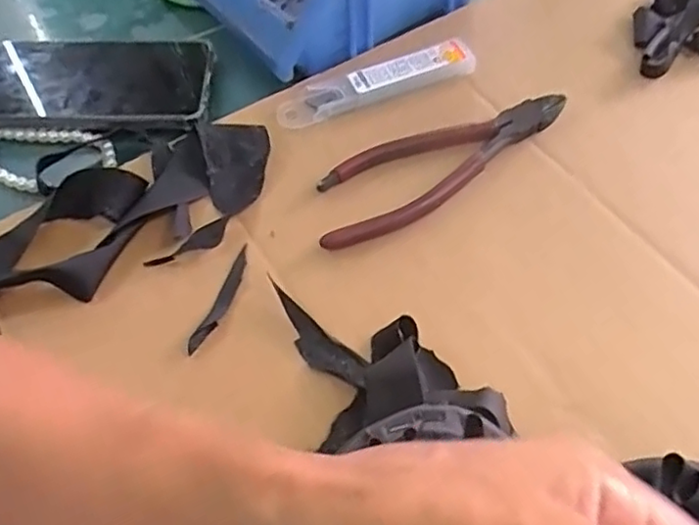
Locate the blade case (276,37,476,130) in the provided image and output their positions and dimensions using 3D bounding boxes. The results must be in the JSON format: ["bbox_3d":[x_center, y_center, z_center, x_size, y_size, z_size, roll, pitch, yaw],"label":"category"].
[{"bbox_3d":[0.017,-0.109,0.392,0.125,0.011,0.026,-20,59,-11],"label":"blade case"}]

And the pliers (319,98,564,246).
[{"bbox_3d":[0.052,-0.059,0.364,0.168,0.009,0.052,-28,61,-16],"label":"pliers"}]

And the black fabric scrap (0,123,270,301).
[{"bbox_3d":[-0.126,-0.025,0.342,0.182,0.018,0.075,-24,60,-14],"label":"black fabric scrap"}]

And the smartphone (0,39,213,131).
[{"bbox_3d":[-0.169,-0.115,0.407,0.158,0.010,0.083,-3,55,-3],"label":"smartphone"}]

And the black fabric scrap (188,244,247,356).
[{"bbox_3d":[-0.063,0.017,0.319,0.009,0.005,0.063,16,59,11],"label":"black fabric scrap"}]

